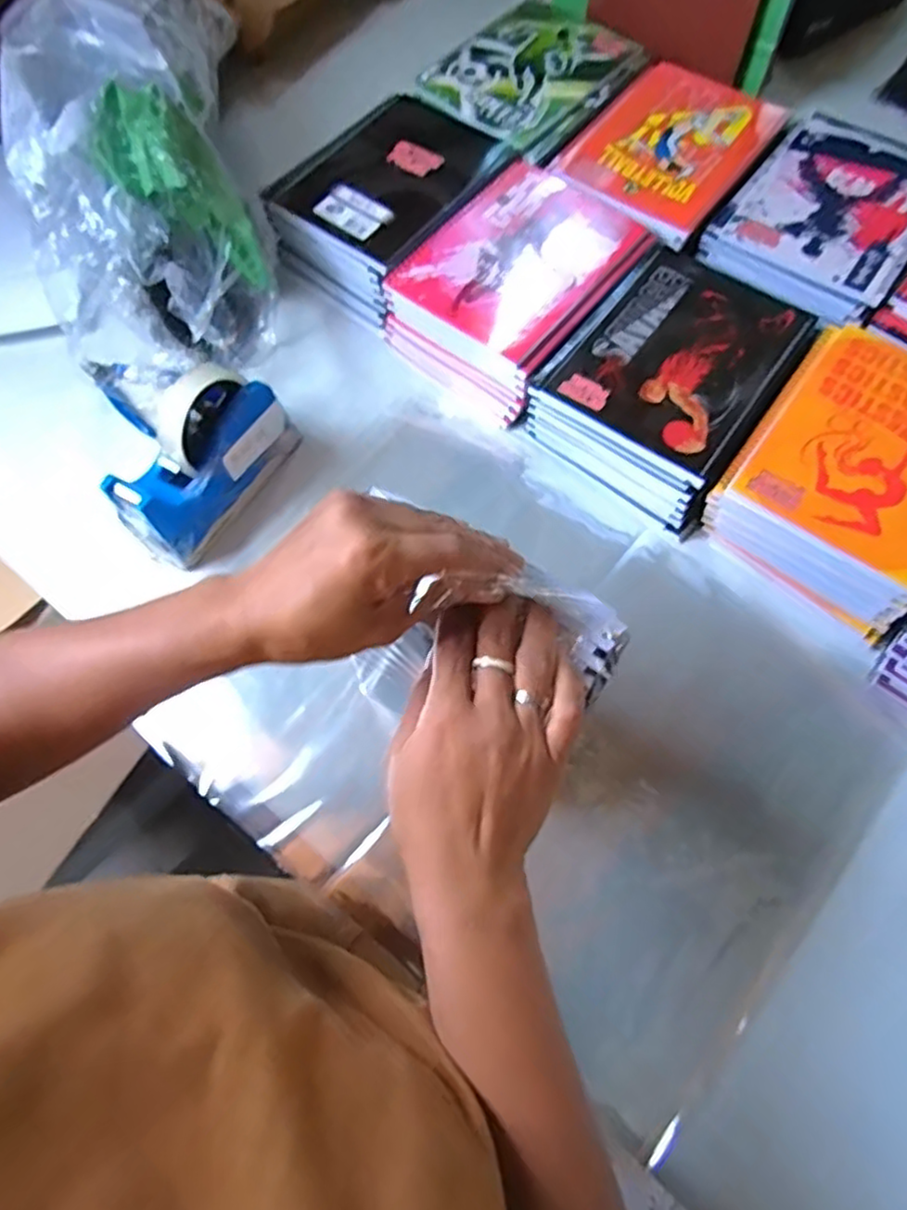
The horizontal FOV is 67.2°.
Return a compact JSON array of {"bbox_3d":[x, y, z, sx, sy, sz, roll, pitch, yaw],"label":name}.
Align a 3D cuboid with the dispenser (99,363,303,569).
[{"bbox_3d":[-0.204,-0.120,0.558,0.059,0.107,0.159,34,74,16],"label":"dispenser"}]

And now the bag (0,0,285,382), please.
[{"bbox_3d":[-0.291,-0.435,0.653,0.191,0.169,0.455,-10,67,0],"label":"bag"}]

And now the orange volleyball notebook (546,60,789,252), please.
[{"bbox_3d":[0.209,-0.446,0.658,0.156,0.007,0.207,37,75,17],"label":"orange volleyball notebook"}]

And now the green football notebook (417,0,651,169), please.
[{"bbox_3d":[0.085,-0.552,0.703,0.166,0.006,0.202,37,75,17],"label":"green football notebook"}]

